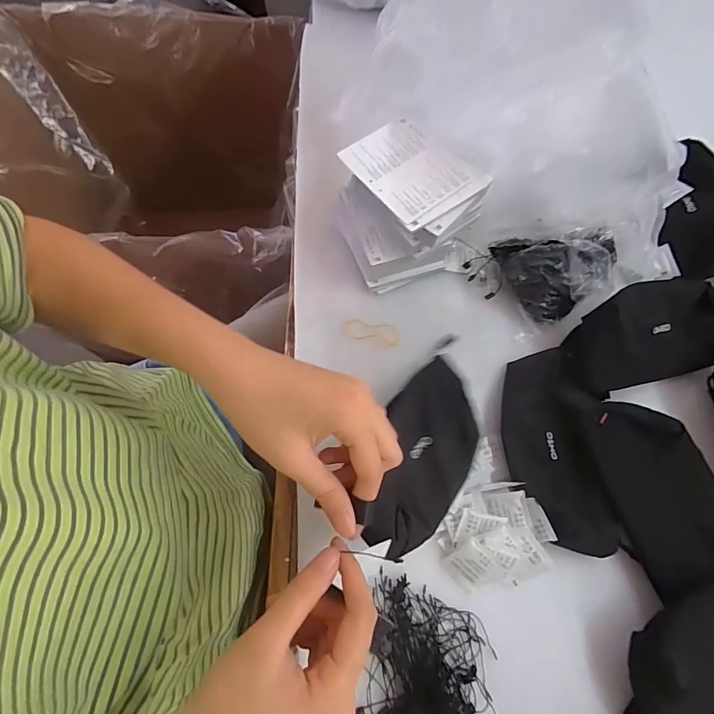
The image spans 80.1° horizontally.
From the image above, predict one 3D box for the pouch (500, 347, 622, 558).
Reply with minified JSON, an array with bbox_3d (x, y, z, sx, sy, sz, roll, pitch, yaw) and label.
[{"bbox_3d":[0.183,0.084,0.395,0.098,0.029,0.185,-7,71,-6],"label":"pouch"}]

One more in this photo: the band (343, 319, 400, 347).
[{"bbox_3d":[0.015,-0.026,0.445,0.060,0.004,0.023,12,79,8],"label":"band"}]

